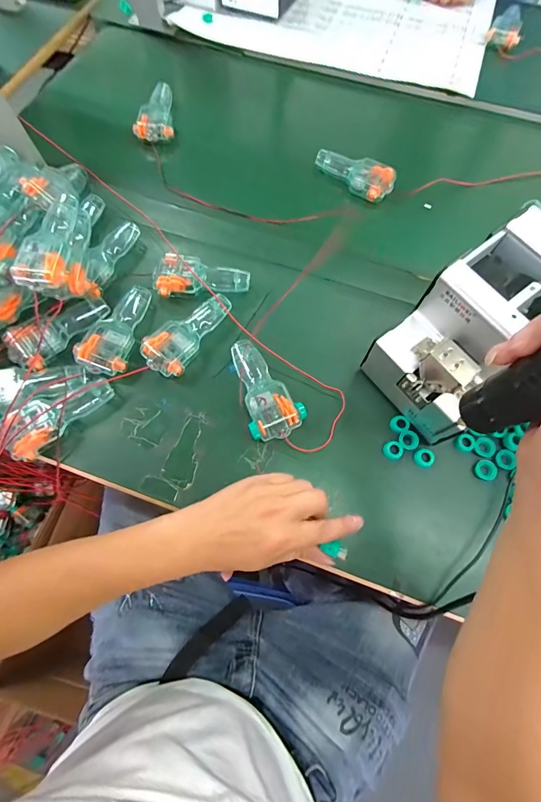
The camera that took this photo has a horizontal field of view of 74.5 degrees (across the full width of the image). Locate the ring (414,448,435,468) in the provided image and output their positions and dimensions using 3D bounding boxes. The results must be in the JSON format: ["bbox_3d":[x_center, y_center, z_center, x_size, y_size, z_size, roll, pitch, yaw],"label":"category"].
[{"bbox_3d":[0.177,0.065,0.408,0.022,0.004,0.022,0,70,-1],"label":"ring"}]

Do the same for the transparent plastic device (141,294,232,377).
[{"bbox_3d":[-0.105,-0.091,0.440,0.055,0.026,0.125,31,73,10],"label":"transparent plastic device"}]

